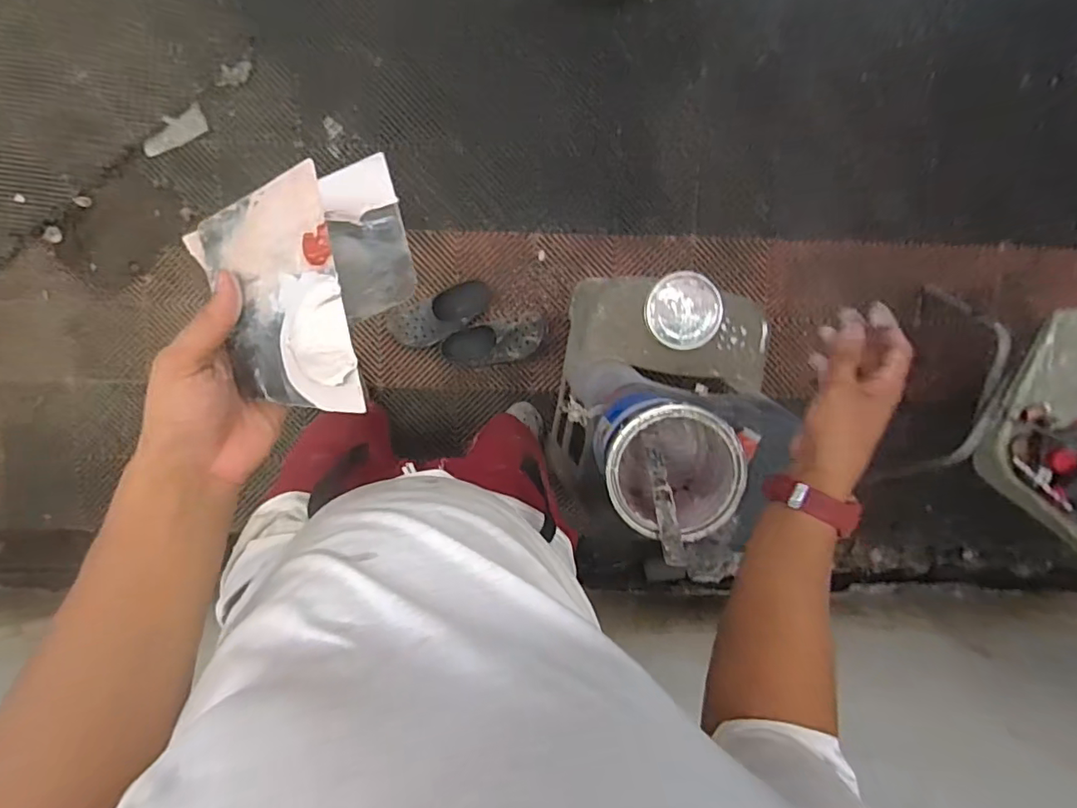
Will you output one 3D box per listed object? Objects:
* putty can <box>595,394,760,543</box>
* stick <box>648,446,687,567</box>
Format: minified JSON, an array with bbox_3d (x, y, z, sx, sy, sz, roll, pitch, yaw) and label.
[{"bbox_3d":[0.171,0.072,0.749,0.157,0.213,0.168,0,94,-1],"label":"putty can"},{"bbox_3d":[0.161,0.122,0.701,0.026,0.202,0.011,6,125,0],"label":"stick"}]

